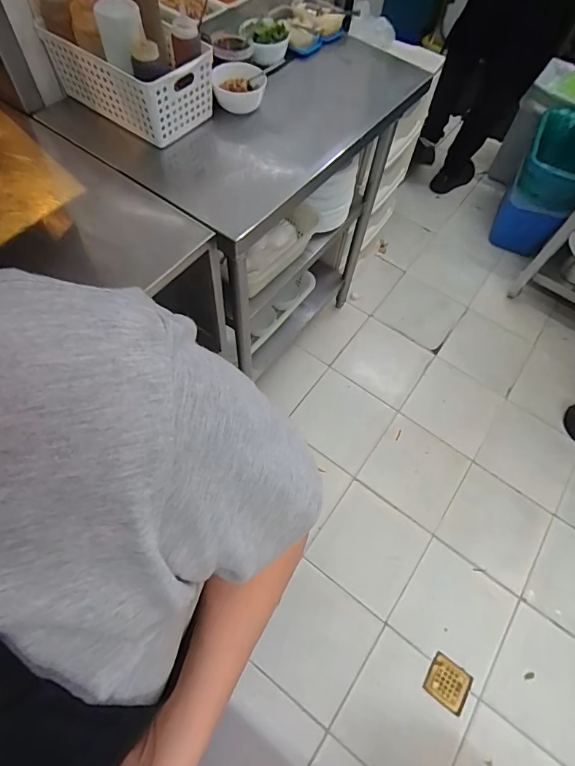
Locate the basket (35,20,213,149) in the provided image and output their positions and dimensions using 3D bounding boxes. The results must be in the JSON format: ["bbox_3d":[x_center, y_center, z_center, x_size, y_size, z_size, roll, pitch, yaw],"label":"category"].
[{"bbox_3d":[-0.273,-0.549,0.746,0.249,0.120,0.147,33,65,12],"label":"basket"}]

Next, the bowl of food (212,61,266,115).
[{"bbox_3d":[-0.091,-0.573,0.806,0.094,0.052,0.095,0,63,-4],"label":"bowl of food"}]

